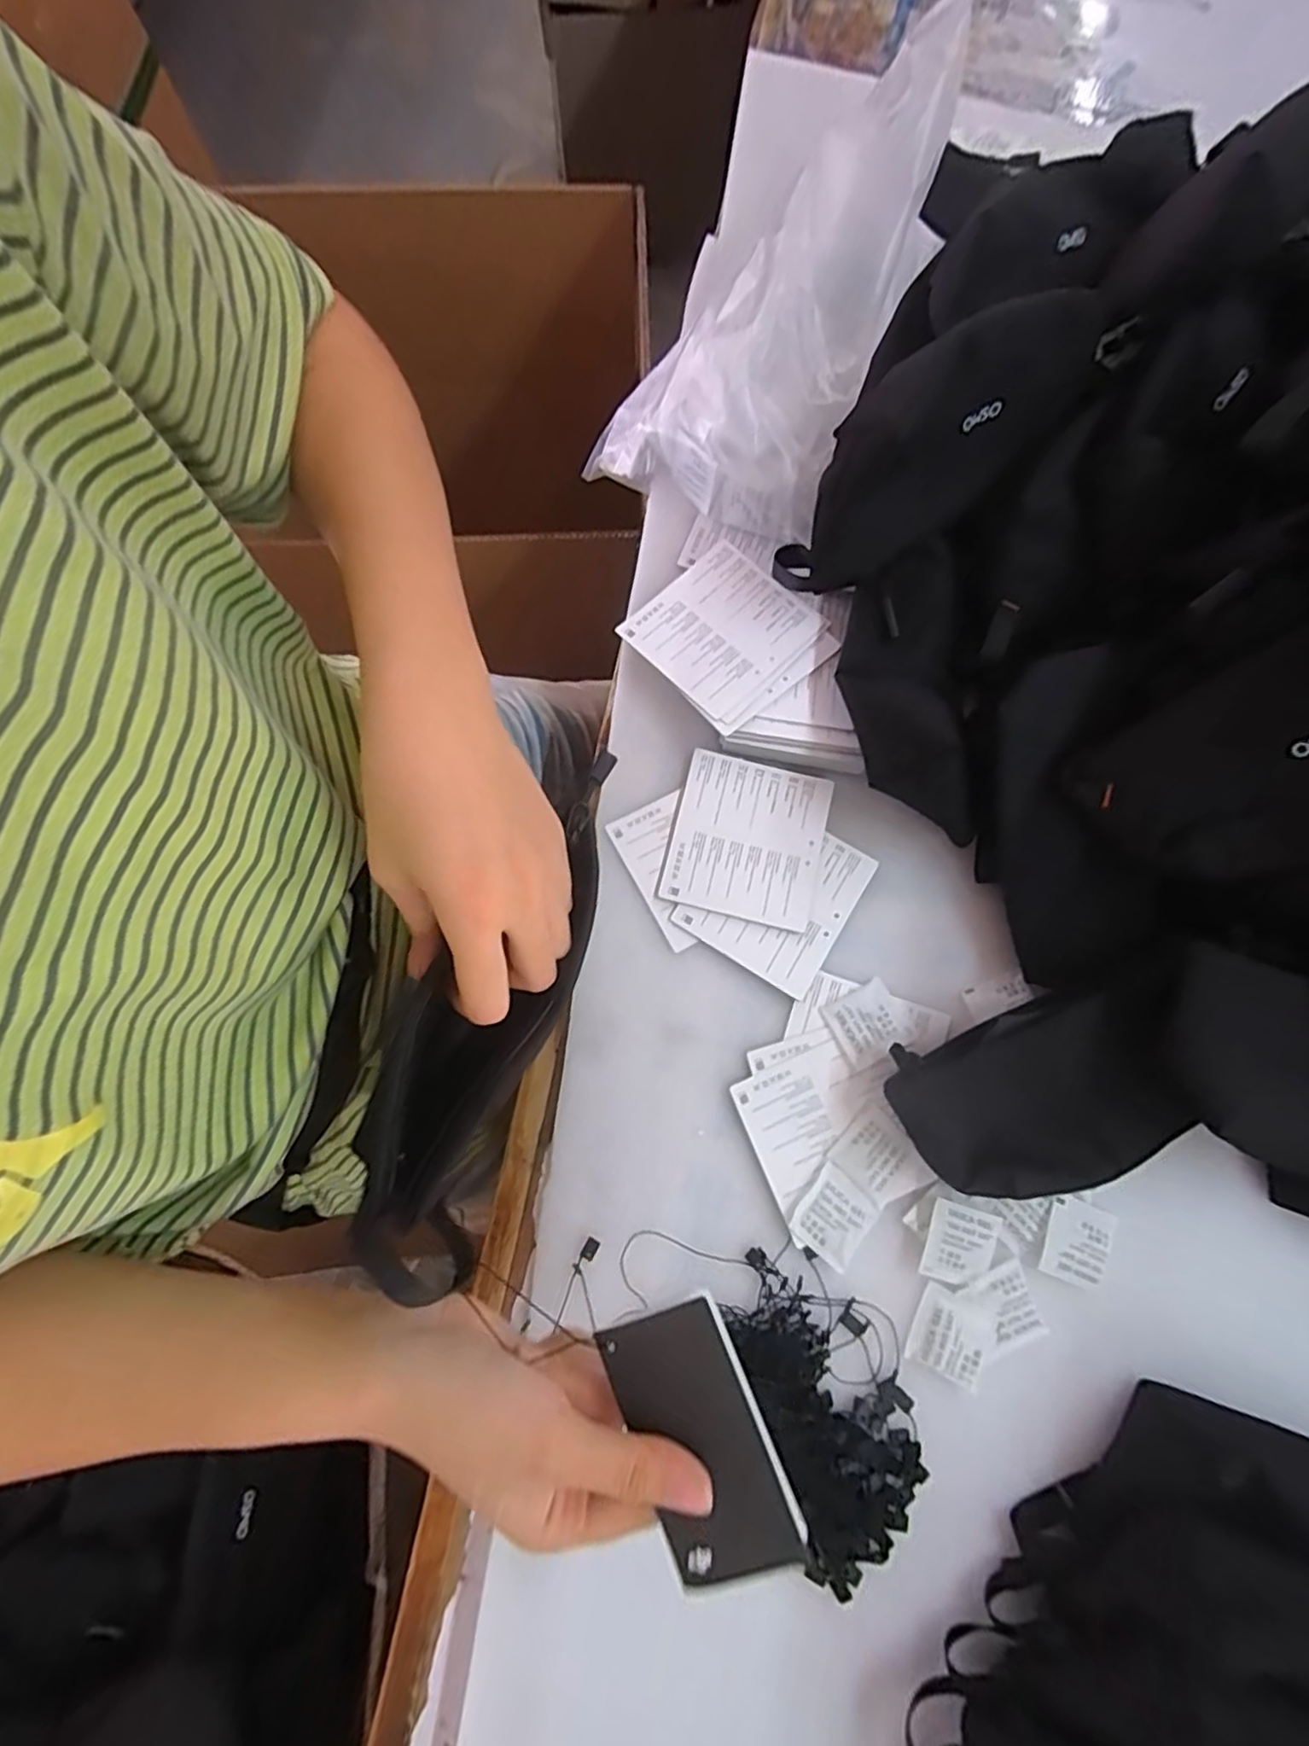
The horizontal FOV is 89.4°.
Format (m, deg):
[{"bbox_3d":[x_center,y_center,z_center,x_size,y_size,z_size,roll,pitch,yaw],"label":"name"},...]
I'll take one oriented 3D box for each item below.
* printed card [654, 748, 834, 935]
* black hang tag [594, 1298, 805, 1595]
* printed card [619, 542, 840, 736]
[{"bbox_3d":[0.057,-0.021,0.404,0.089,0.005,0.098,14,76,3],"label":"printed card"},{"bbox_3d":[0.016,0.208,0.242,0.050,0.004,0.089,-26,78,9],"label":"black hang tag"},{"bbox_3d":[0.046,-0.151,0.418,0.100,0.006,0.105,-42,80,-10],"label":"printed card"}]

